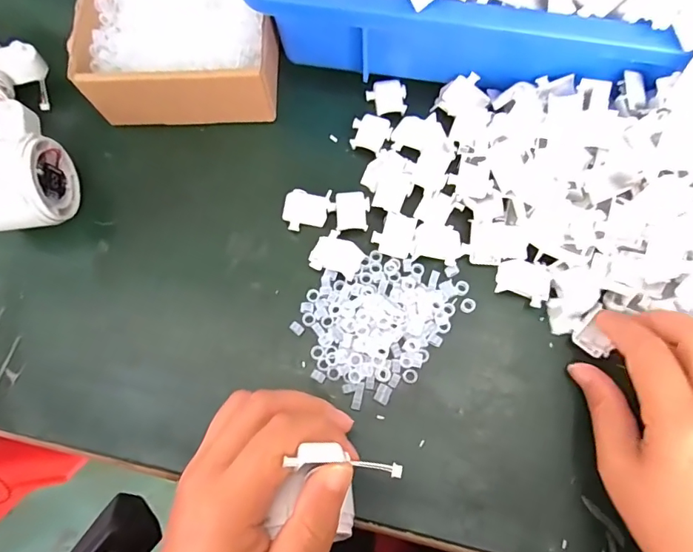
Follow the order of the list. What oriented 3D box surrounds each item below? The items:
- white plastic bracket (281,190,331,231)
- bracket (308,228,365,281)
[{"bbox_3d":[-0.028,-0.046,0.332,0.032,0.004,0.029,5,87,6],"label":"white plastic bracket"},{"bbox_3d":[-0.006,-0.015,0.321,0.033,0.004,0.029,21,75,8],"label":"bracket"}]

